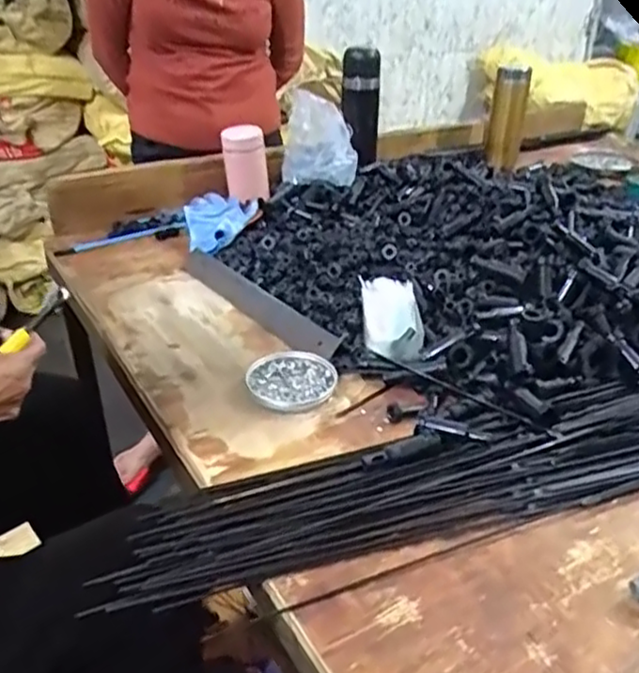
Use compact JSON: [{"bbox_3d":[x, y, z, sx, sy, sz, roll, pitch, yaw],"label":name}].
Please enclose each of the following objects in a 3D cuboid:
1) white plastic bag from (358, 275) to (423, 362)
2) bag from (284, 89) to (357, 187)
[{"bbox_3d":[0.080,-0.020,0.778,0.064,0.035,0.156,0,30,1],"label":"white plastic bag"},{"bbox_3d":[0.000,-0.333,1.160,0.117,0.116,0.203,0,30,0],"label":"bag"}]

